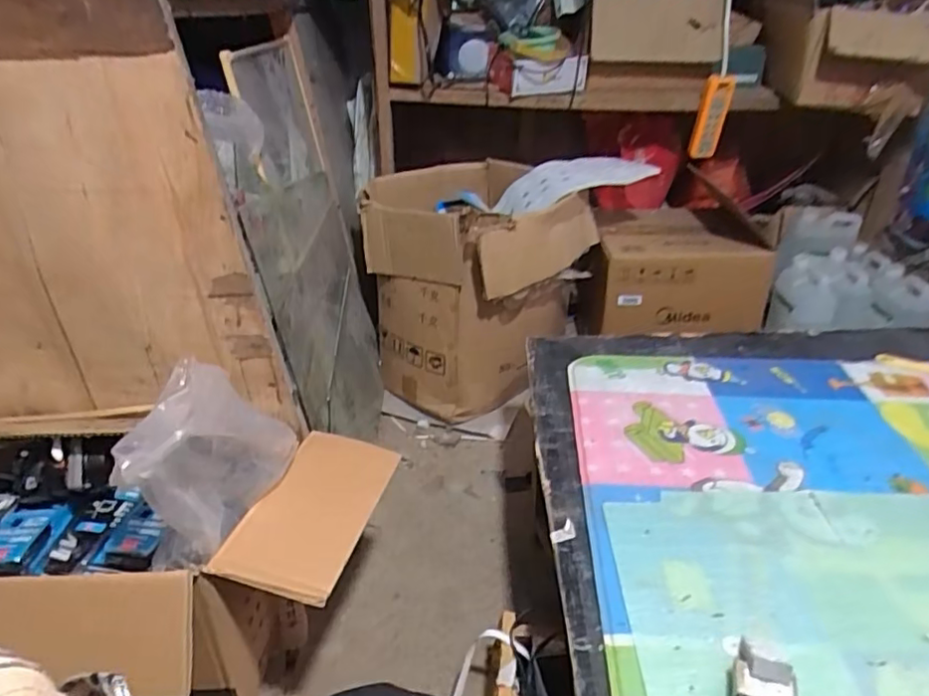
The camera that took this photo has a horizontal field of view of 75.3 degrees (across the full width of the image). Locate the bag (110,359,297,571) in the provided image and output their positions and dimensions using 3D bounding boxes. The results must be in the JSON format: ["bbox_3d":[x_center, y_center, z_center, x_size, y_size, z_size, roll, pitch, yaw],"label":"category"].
[{"bbox_3d":[-0.289,0.132,0.654,0.120,0.183,0.193,7,31,15],"label":"bag"}]

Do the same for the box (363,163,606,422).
[{"bbox_3d":[0.016,-0.147,1.397,0.475,0.449,0.395,20,35,28],"label":"box"}]

